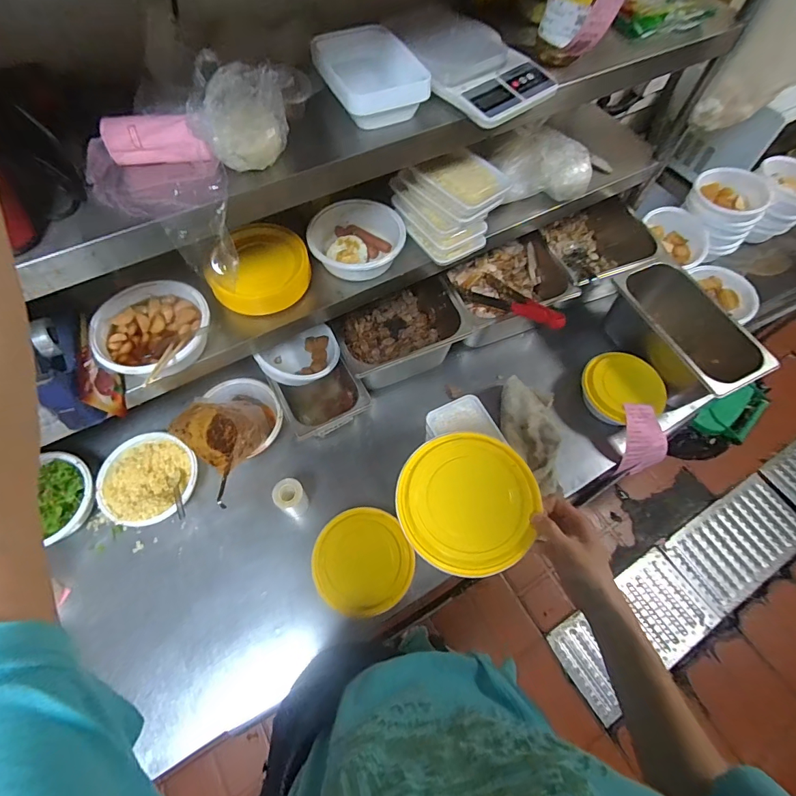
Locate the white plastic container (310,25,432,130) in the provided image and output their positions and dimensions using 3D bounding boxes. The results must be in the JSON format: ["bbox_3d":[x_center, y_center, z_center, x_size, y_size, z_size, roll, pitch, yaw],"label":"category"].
[{"bbox_3d":[-0.047,-0.435,0.566,0.116,0.052,0.173,-23,66,-13],"label":"white plastic container"}]

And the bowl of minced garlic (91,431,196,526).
[{"bbox_3d":[-0.464,0.153,0.792,0.167,0.058,0.168,1,63,-2],"label":"bowl of minced garlic"}]

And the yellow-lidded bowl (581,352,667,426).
[{"bbox_3d":[0.487,-0.025,0.920,0.152,0.059,0.162,1,63,-2],"label":"yellow-lidded bowl"}]

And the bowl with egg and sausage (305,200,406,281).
[{"bbox_3d":[-0.076,-0.289,0.775,0.171,0.058,0.166,1,63,-2],"label":"bowl with egg and sausage"}]

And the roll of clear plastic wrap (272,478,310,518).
[{"bbox_3d":[-0.196,0.189,0.779,0.053,0.098,0.057,1,63,-2],"label":"roll of clear plastic wrap"}]

